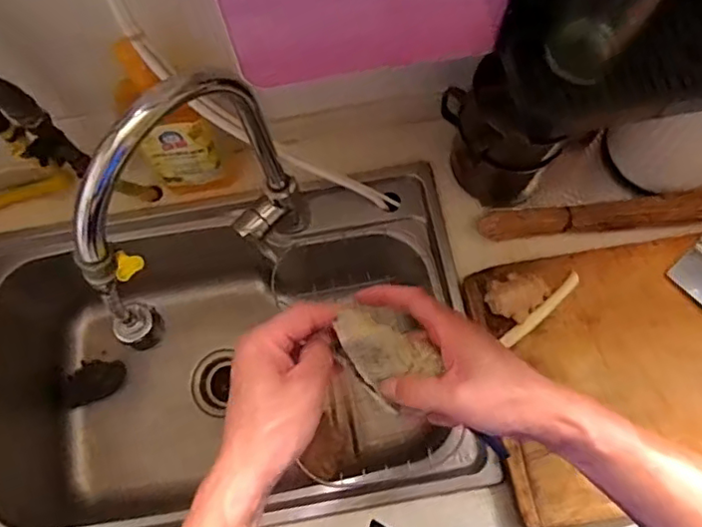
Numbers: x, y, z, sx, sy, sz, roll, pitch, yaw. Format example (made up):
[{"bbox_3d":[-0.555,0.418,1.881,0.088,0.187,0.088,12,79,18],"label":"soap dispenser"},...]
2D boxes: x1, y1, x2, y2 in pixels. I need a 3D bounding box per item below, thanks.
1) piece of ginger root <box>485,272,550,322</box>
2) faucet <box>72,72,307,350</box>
[{"bbox_3d":[0.205,0.038,0.723,0.072,0.034,0.057,-41,72,-12],"label":"piece of ginger root"},{"bbox_3d":[-0.157,-0.038,0.615,0.051,0.356,0.278,30,73,14],"label":"faucet"}]

